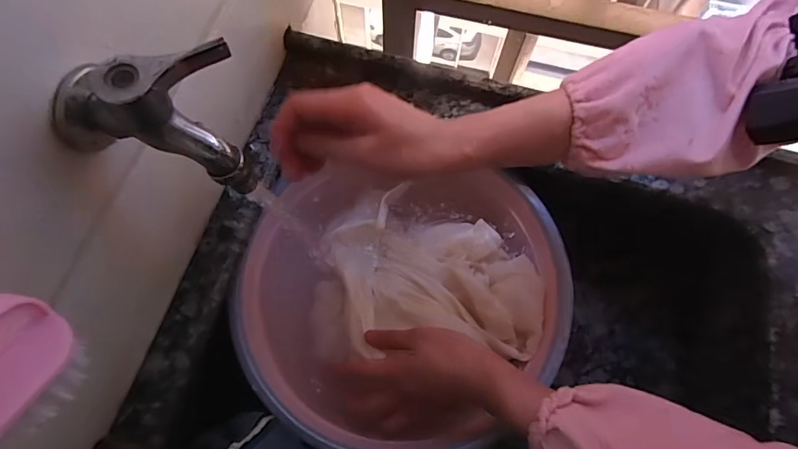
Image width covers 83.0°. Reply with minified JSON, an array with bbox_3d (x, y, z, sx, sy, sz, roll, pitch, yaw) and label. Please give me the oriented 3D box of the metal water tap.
[{"bbox_3d":[-0.128,-0.062,0.237,0.091,0.074,0.047,11,71,3],"label":"metal water tap"}]

